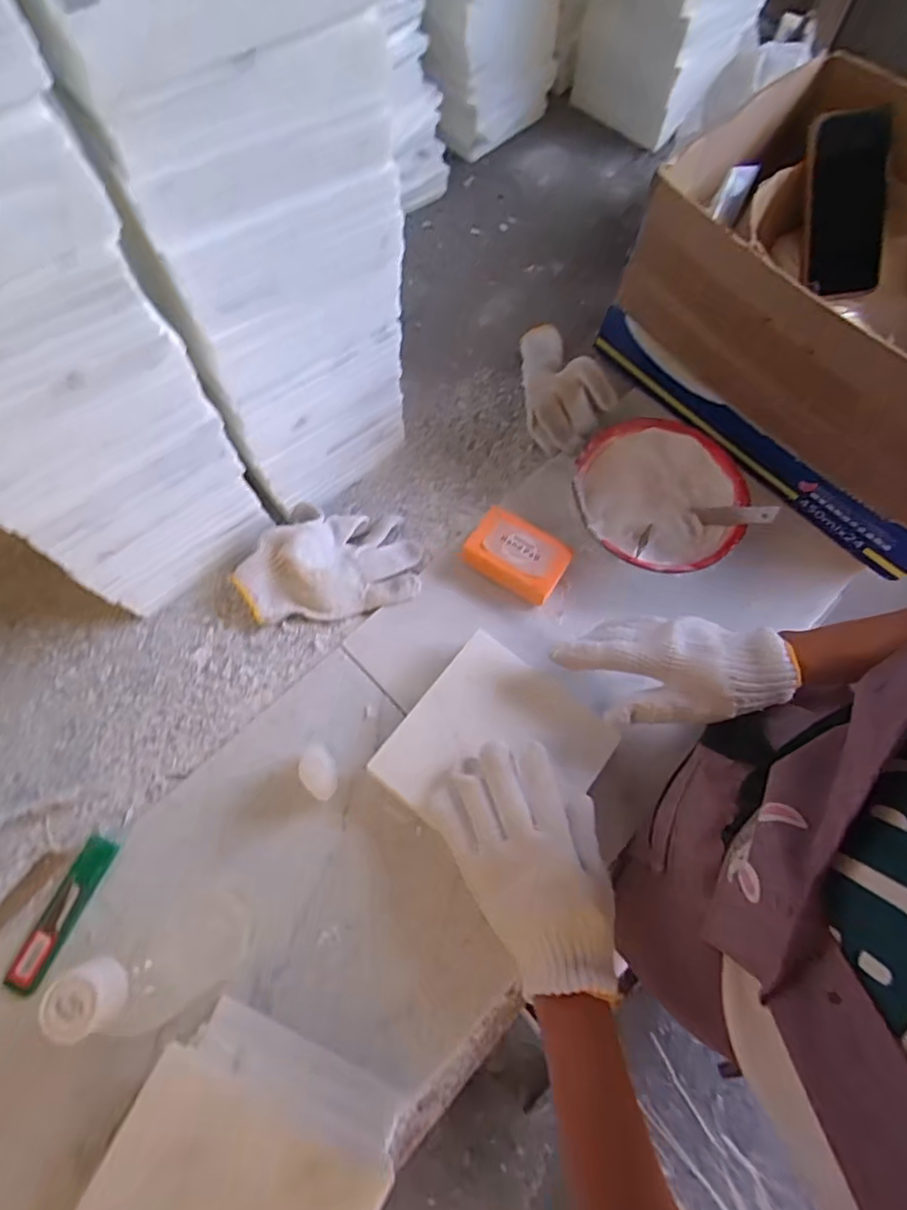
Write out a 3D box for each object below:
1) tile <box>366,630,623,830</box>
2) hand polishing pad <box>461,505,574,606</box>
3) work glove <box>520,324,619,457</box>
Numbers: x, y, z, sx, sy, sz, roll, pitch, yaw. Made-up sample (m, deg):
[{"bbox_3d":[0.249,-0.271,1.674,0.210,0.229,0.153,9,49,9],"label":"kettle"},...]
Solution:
[{"bbox_3d":[0.035,0.119,0.482,0.149,0.013,0.150,37,73,11],"label":"tile"},{"bbox_3d":[0.062,-0.048,0.571,0.092,0.028,0.064,34,74,10],"label":"hand polishing pad"},{"bbox_3d":[0.107,-0.236,0.639,0.096,0.065,0.137,-36,75,-14],"label":"work glove"}]

